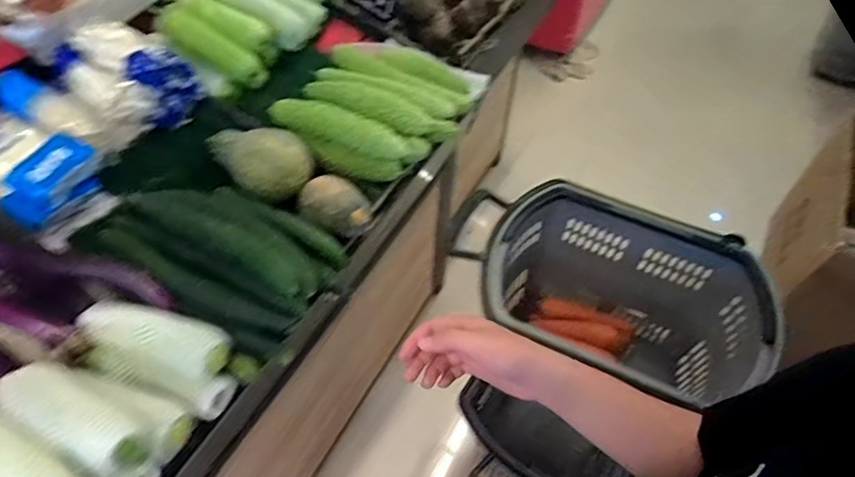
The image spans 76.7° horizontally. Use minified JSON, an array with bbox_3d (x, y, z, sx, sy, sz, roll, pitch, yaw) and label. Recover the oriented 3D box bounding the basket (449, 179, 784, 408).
[{"bbox_3d":[0.328,0.169,1.073,0.556,0.341,0.383,18,52,12],"label":"basket"}]

